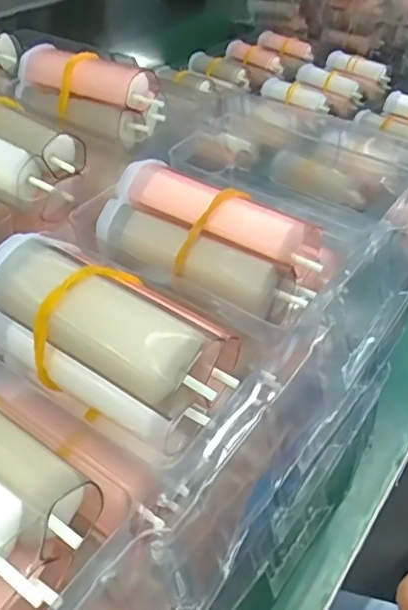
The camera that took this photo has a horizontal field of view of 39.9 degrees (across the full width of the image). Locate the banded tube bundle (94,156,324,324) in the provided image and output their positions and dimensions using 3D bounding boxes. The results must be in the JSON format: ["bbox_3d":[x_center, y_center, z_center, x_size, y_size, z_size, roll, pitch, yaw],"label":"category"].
[{"bbox_3d":[0.001,-0.022,0.171,0.069,0.022,0.028,21,46,21],"label":"banded tube bundle"}]

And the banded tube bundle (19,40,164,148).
[{"bbox_3d":[-0.052,-0.093,0.247,0.075,0.028,0.021,25,48,24],"label":"banded tube bundle"}]

